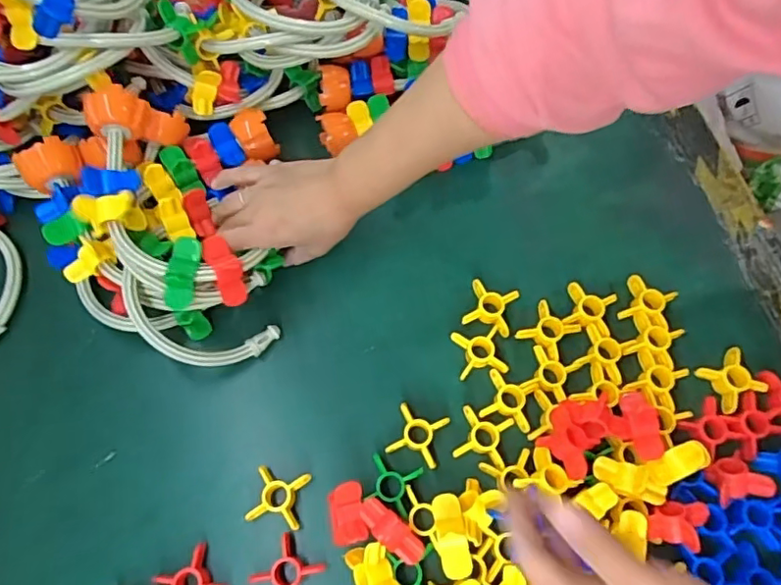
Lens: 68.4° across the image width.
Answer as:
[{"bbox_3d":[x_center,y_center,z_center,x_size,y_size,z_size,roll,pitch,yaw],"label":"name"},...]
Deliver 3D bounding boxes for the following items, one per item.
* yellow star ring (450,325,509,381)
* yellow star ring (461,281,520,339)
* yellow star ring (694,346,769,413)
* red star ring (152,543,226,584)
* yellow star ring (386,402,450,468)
[{"bbox_3d":[0.076,0.050,0.490,0.040,0.013,0.040,-10,68,-1],"label":"yellow star ring"},{"bbox_3d":[0.089,0.014,0.508,0.041,0.017,0.041,16,69,9],"label":"yellow star ring"},{"bbox_3d":[0.284,0.071,0.477,0.042,0.010,0.041,-31,70,-10],"label":"yellow star ring"},{"bbox_3d":[-0.149,0.217,0.429,0.040,0.014,0.041,-36,71,-12],"label":"red star ring"},{"bbox_3d":[0.023,0.115,0.467,0.041,0.014,0.041,17,69,9],"label":"yellow star ring"}]

